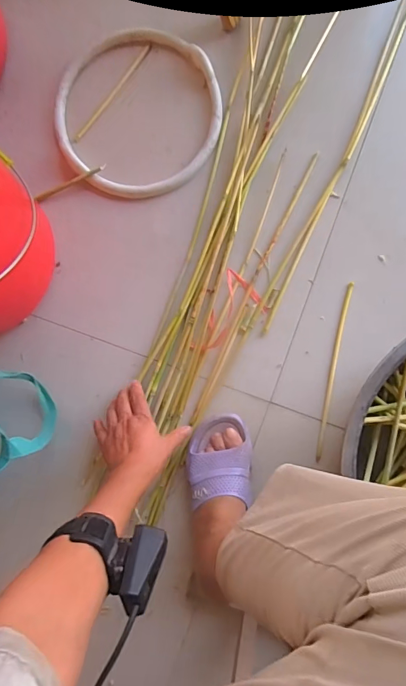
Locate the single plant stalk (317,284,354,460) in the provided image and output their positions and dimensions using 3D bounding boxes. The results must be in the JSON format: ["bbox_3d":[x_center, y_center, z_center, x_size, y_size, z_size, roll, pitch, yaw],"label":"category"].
[{"bbox_3d":[0.194,0.041,0.620,0.012,0.010,0.263,12,89,2],"label":"single plant stalk"}]

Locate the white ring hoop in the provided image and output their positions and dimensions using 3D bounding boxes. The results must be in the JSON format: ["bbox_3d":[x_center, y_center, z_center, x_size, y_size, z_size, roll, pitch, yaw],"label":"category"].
[{"bbox_3d":[-0.102,-0.359,0.643,0.255,0.022,0.263,0,89,2],"label":"white ring hoop"}]

